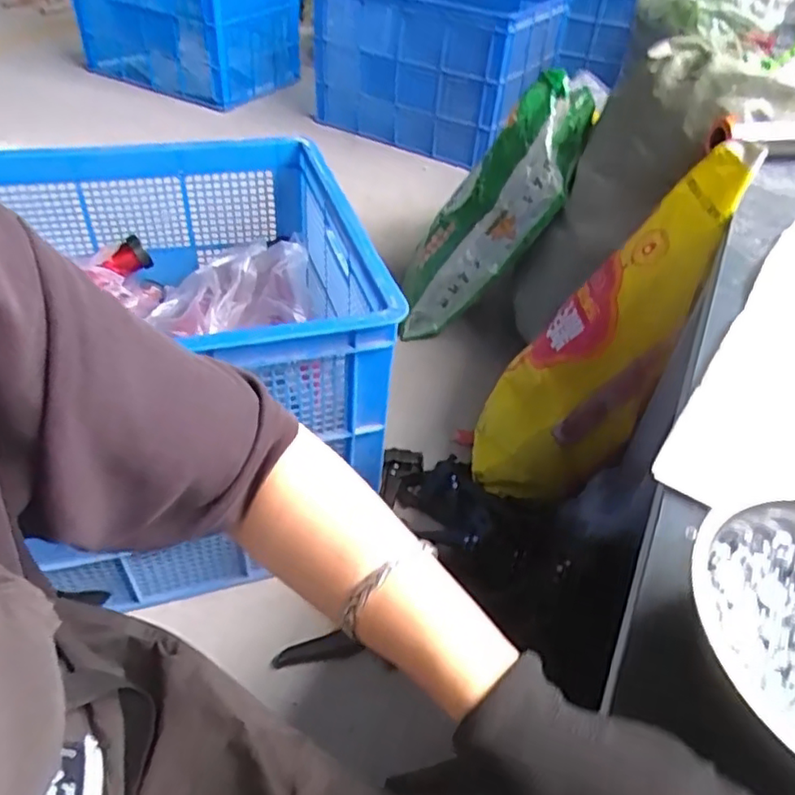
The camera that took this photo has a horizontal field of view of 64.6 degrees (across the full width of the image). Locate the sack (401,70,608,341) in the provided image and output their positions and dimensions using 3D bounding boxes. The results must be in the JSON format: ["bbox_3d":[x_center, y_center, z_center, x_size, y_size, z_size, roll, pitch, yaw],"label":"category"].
[{"bbox_3d":[0.182,-0.349,1.351,0.185,0.635,0.215,31,44,-8],"label":"sack"}]

